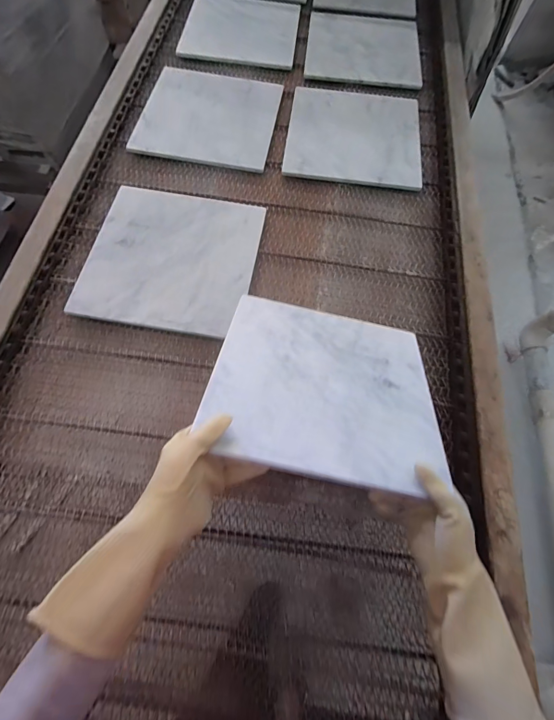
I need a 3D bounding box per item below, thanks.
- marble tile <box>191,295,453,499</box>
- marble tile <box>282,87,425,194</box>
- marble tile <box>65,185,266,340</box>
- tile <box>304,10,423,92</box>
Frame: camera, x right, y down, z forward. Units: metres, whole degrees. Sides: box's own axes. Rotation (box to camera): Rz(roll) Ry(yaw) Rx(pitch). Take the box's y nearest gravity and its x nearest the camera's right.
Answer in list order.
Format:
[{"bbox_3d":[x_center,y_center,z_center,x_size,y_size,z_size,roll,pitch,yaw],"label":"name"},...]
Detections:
[{"bbox_3d":[0.068,0.024,0.495,0.297,0.010,0.298,13,44,-1],"label":"marble tile"},{"bbox_3d":[0.180,-0.522,0.824,0.300,0.014,0.293,7,68,1],"label":"marble tile"},{"bbox_3d":[-0.193,-0.194,0.665,0.298,0.013,0.300,8,68,1],"label":"marble tile"},{"bbox_3d":[0.236,-0.844,0.961,0.300,0.016,0.292,8,68,1],"label":"tile"}]

